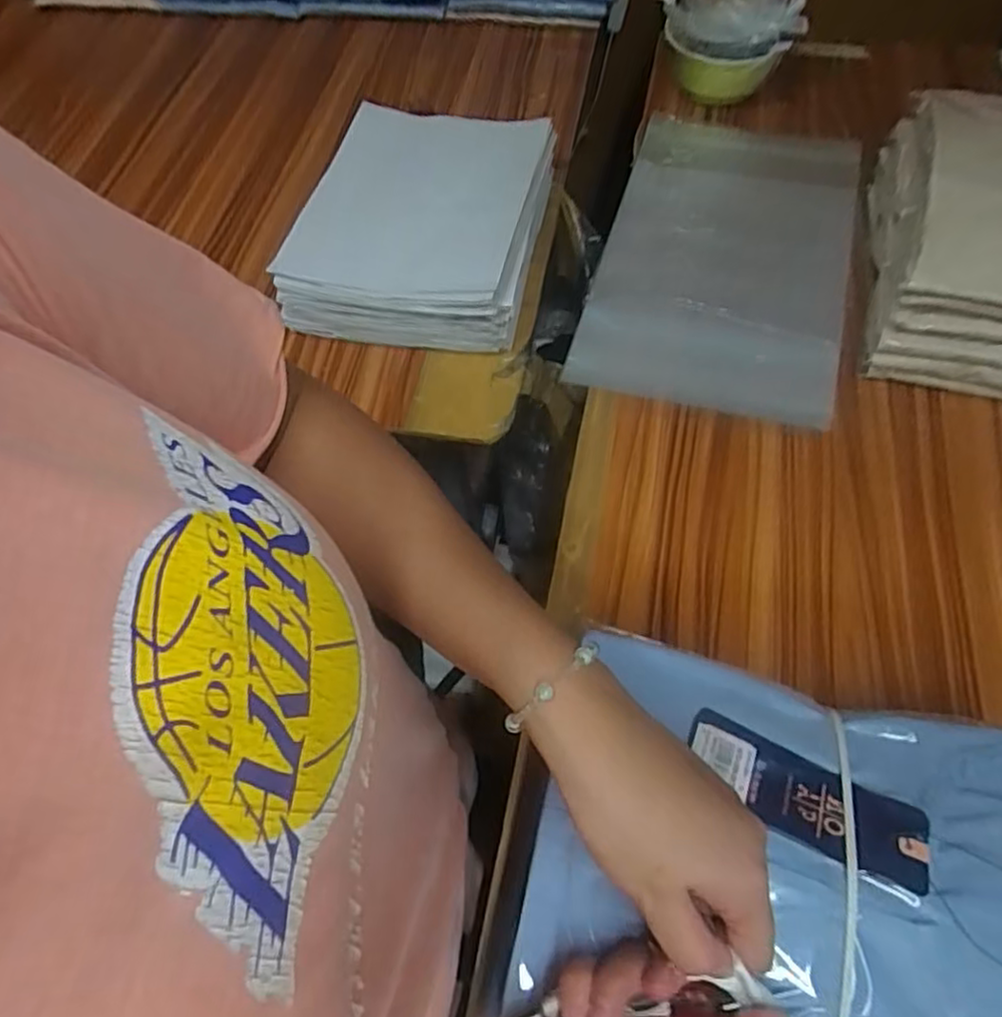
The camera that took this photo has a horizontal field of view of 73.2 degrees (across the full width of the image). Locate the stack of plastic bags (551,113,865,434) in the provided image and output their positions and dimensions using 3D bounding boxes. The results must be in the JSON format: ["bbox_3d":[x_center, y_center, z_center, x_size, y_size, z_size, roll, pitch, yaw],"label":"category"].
[{"bbox_3d":[0.221,-0.260,0.653,0.227,0.024,0.381,14,62,10],"label":"stack of plastic bags"}]

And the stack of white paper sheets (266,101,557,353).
[{"bbox_3d":[-0.077,-0.278,0.658,0.222,0.072,0.263,9,61,8],"label":"stack of white paper sheets"}]

